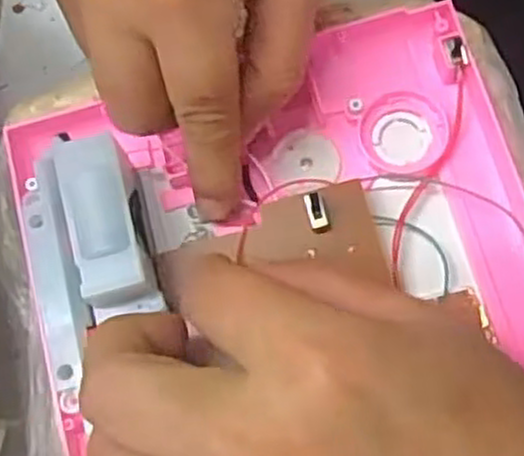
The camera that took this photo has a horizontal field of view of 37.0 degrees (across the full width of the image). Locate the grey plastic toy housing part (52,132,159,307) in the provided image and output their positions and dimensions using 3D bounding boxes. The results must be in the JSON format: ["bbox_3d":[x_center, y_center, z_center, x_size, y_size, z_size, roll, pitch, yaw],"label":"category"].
[{"bbox_3d":[-0.048,-0.003,0.240,0.022,0.014,0.051,-16,79,-5],"label":"grey plastic toy housing part"}]

